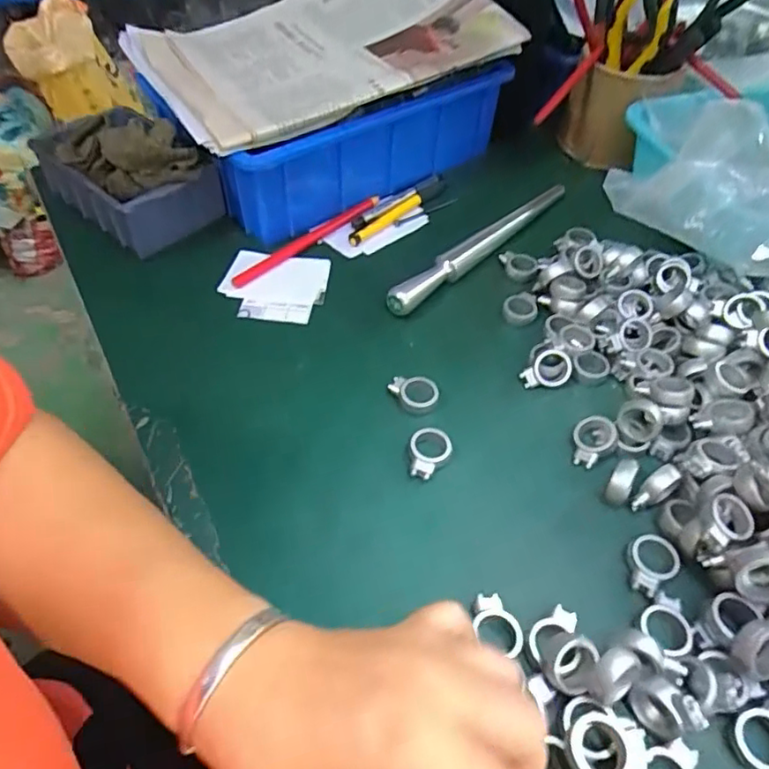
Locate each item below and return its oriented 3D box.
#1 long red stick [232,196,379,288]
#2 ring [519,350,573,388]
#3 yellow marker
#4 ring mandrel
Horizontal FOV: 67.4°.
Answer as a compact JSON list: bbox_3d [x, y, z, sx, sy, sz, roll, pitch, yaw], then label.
[{"bbox_3d":[-0.062,-0.122,0.482,0.155,0.009,0.012,-37,60,-28],"label":"long red stick"},{"bbox_3d":[0.110,-0.011,0.395,0.035,0.004,0.025,-6,94,1],"label":"ring"},{"bbox_3d":[0.014,-0.155,0.517,0.014,0.010,0.123,35,57,25],"label":"yellow marker"},{"bbox_3d":[0.086,-0.121,0.477,0.017,0.021,0.225,37,58,26],"label":"ring mandrel"}]

